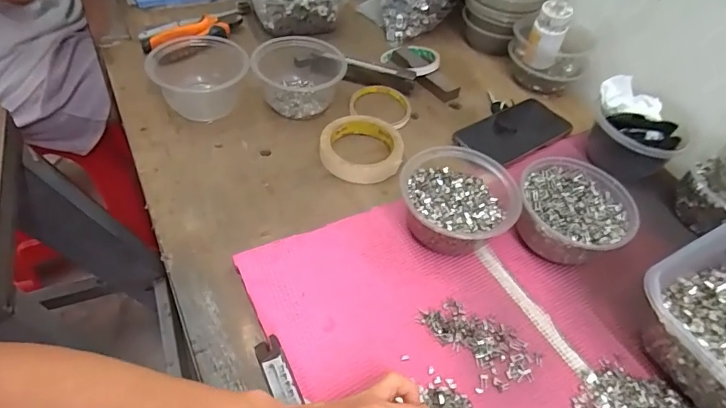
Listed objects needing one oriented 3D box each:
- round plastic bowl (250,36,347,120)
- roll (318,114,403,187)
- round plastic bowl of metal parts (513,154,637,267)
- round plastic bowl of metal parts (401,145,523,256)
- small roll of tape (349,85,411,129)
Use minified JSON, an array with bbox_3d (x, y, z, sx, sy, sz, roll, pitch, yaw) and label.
[{"bbox_3d":[-0.081,-0.172,0.600,0.109,0.062,0.115,3,50,-3],"label":"round plastic bowl"},{"bbox_3d":[-0.002,-0.068,0.551,0.096,0.021,0.094,3,50,-3],"label":"roll"},{"bbox_3d":[0.215,0.012,0.477,0.108,0.057,0.113,3,50,-3],"label":"round plastic bowl of metal parts"},{"bbox_3d":[0.098,0.000,0.470,0.110,0.058,0.116,3,50,-3],"label":"round plastic bowl of metal parts"},{"bbox_3d":[0.027,-0.136,0.624,0.082,0.016,0.069,21,51,12],"label":"small roll of tape"}]

